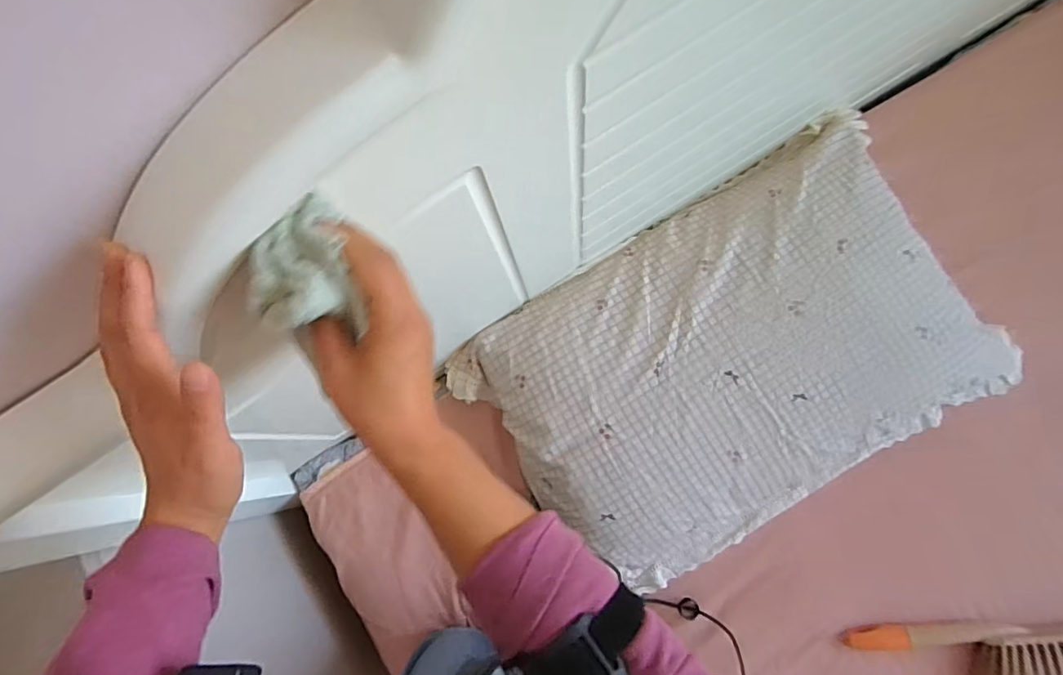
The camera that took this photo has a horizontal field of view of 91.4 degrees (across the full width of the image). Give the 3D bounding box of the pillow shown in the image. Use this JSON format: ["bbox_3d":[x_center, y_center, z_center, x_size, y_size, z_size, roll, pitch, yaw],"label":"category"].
[{"bbox_3d":[0.280,0.041,0.763,0.697,0.112,0.460,-32,78,-1],"label":"pillow"}]

